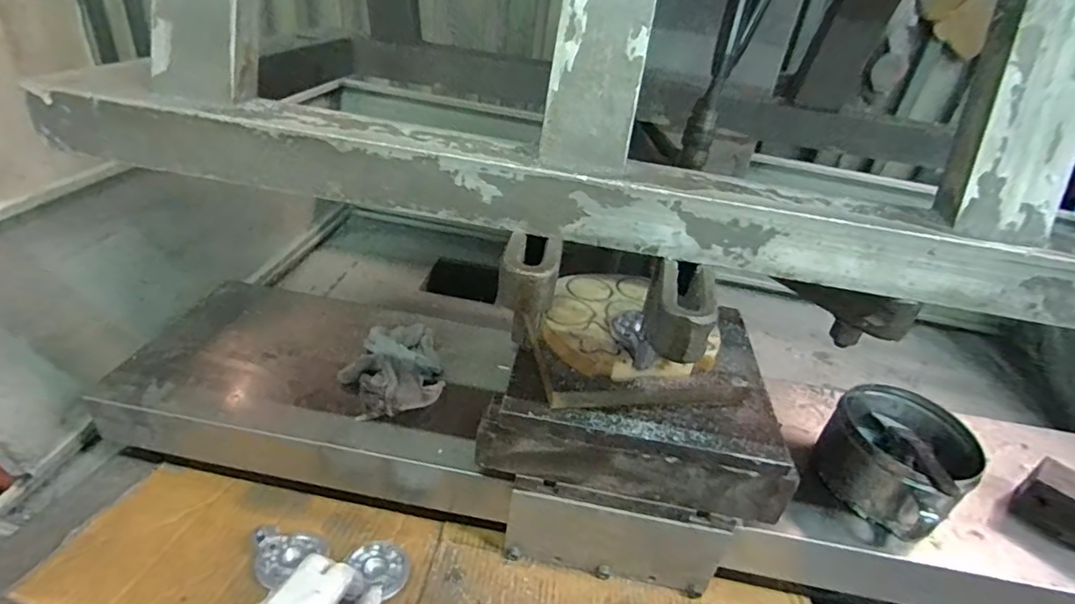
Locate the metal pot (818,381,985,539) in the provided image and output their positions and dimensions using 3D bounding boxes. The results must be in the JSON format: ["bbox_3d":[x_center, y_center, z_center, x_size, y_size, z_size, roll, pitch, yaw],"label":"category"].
[{"bbox_3d":[0.388,0.165,0.589,0.149,0.081,0.131,-15,39,-31],"label":"metal pot"}]

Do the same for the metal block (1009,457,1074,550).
[{"bbox_3d":[0.573,0.222,0.583,0.060,0.057,0.086,-17,40,-34],"label":"metal block"}]

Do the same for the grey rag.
[{"bbox_3d":[-0.171,0.070,0.633,0.115,0.041,0.139,-4,34,-17],"label":"grey rag"}]

